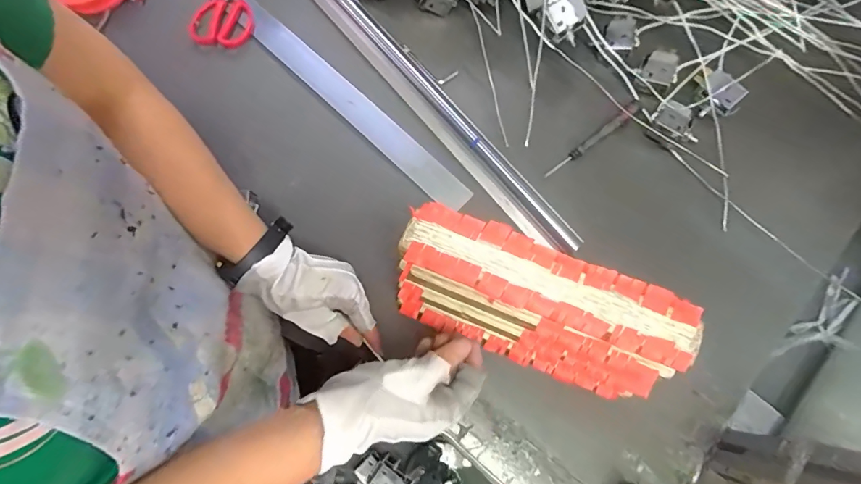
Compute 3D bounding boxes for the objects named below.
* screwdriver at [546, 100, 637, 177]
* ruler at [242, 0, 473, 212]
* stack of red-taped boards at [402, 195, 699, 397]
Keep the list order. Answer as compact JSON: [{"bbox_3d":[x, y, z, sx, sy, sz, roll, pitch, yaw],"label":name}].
[{"bbox_3d":[0.192,-0.121,0.515,0.133,0.020,0.013,-37,76,-8],"label":"screwdriver"},{"bbox_3d":[-0.190,-0.257,0.570,0.633,0.008,0.041,42,79,12],"label":"ruler"},{"bbox_3d":[0.087,0.062,0.399,0.239,0.141,0.058,23,46,7],"label":"stack of red-taped boards"}]

